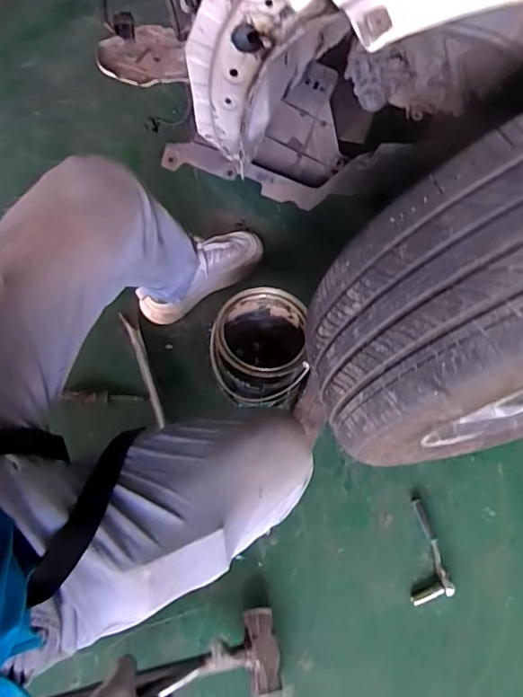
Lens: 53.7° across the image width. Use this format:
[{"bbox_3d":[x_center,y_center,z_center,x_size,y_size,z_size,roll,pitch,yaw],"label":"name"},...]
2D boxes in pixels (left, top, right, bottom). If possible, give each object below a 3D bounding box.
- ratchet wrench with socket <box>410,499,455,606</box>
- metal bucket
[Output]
[{"bbox_3d":[0.273,0.328,0.832,0.061,0.021,0.156,7,63,1],"label":"ratchet wrench with socket"},{"bbox_3d":[-0.003,0.006,0.906,0.149,0.161,0.165,1,63,-2],"label":"metal bucket"}]

